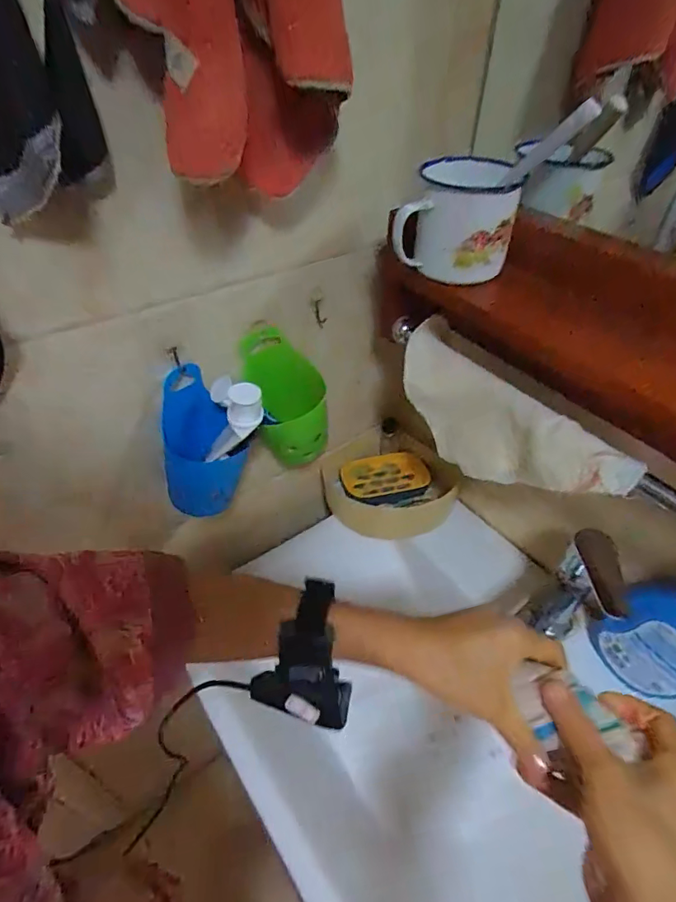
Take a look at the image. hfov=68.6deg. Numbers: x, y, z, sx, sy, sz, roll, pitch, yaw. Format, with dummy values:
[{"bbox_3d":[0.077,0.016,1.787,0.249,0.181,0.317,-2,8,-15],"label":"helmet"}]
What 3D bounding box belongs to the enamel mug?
[{"bbox_3d":[0.111,-0.217,0.461,0.106,0.100,0.077,8,44,6],"label":"enamel mug"}]

